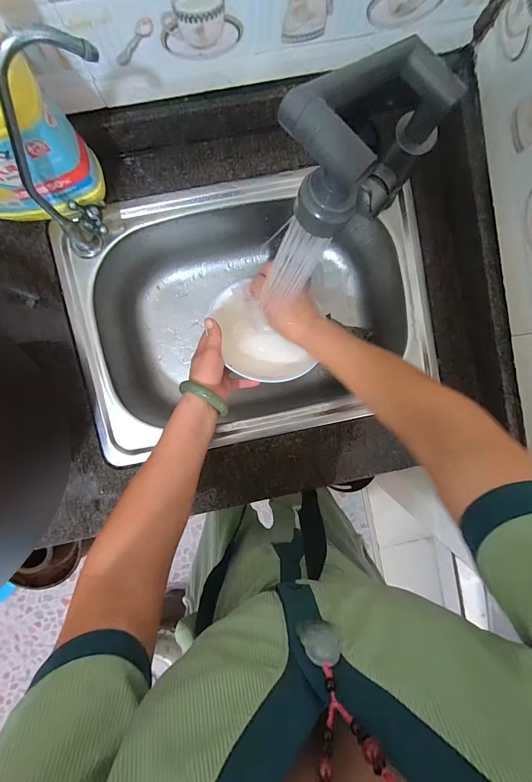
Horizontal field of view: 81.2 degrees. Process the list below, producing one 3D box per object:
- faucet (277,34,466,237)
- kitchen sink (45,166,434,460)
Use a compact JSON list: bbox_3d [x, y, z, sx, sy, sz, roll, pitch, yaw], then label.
[{"bbox_3d":[0.090,-0.226,0.310,0.201,0.202,0.084,-43,96,1],"label":"faucet"},{"bbox_3d":[-0.022,-0.116,0.518,0.505,0.152,0.358,-11,95,-2],"label":"kitchen sink"}]

